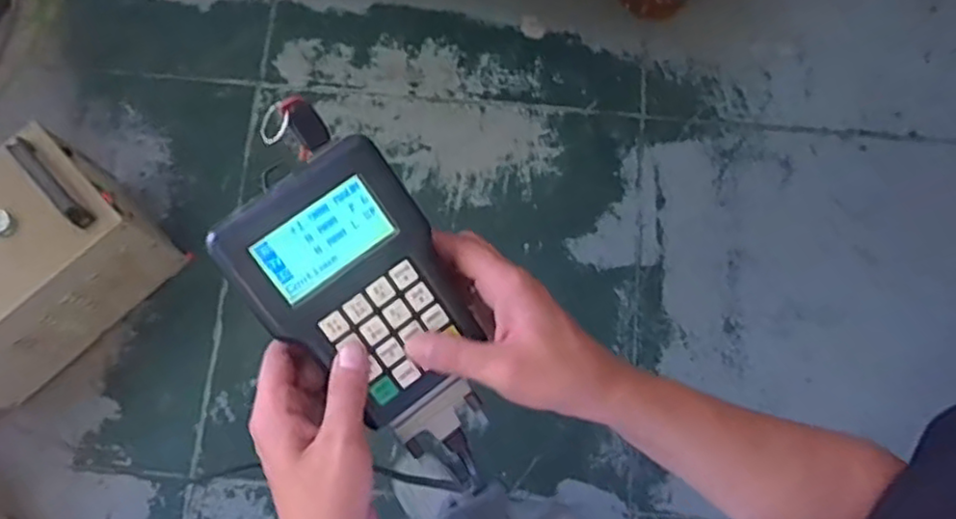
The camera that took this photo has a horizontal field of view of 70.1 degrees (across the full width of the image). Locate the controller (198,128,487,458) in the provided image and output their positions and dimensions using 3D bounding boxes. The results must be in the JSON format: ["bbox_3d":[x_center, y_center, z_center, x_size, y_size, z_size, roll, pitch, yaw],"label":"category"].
[{"bbox_3d":[-0.062,0.027,0.401,0.104,0.032,0.177,-36,103,-10],"label":"controller"}]

